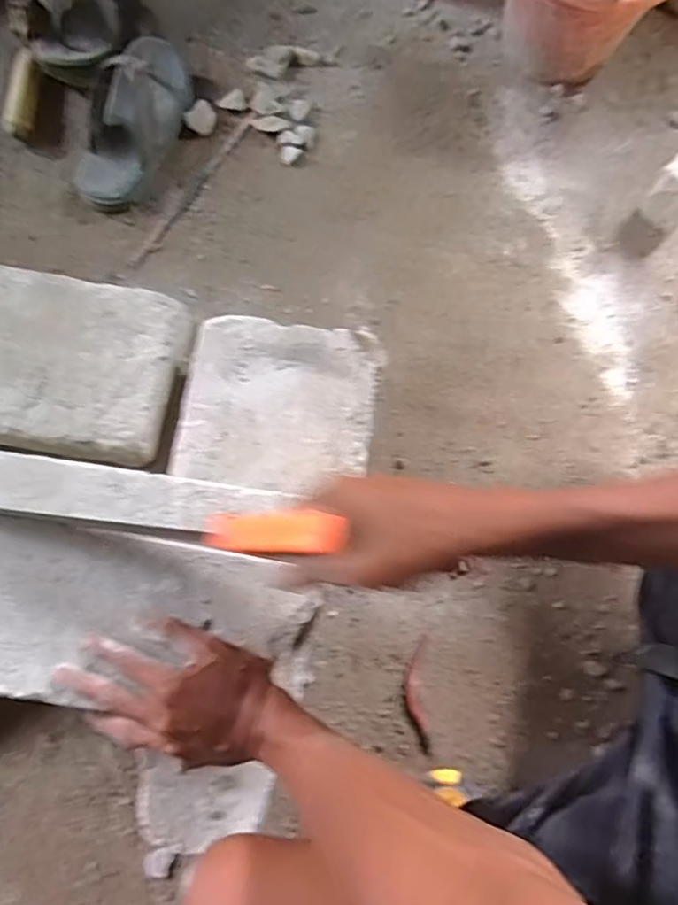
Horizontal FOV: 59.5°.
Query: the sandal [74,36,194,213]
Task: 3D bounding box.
[{"bbox_3d":[-0.285,-0.454,0.804,0.120,0.065,0.259,11,72,1],"label":"sandal"}]

